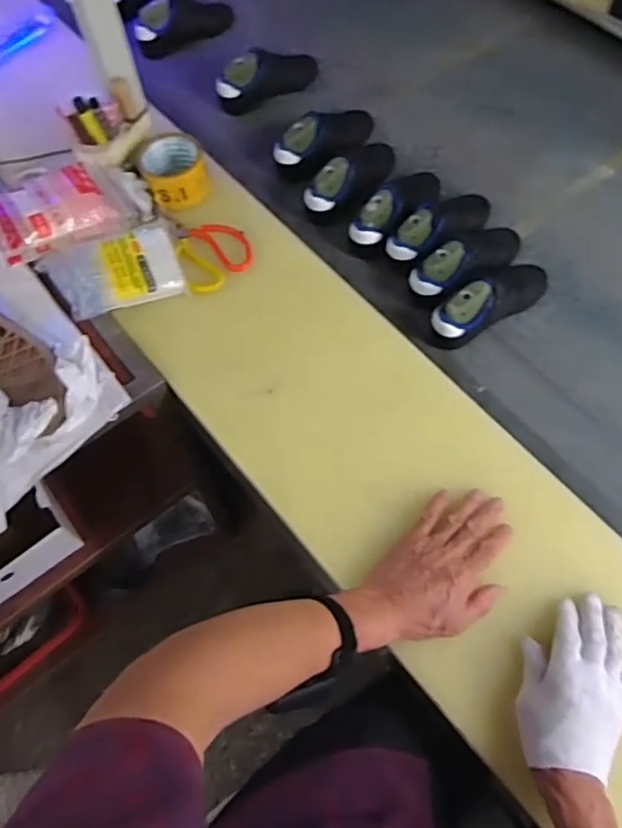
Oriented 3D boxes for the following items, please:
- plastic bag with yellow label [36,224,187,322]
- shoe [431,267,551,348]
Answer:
[{"bbox_3d":[-0.262,-0.184,0.784,0.175,0.057,0.106,-18,65,-8],"label":"plastic bag with yellow label"},{"bbox_3d":[0.252,-0.160,0.821,0.193,0.073,0.065,-32,67,-14],"label":"shoe"}]

